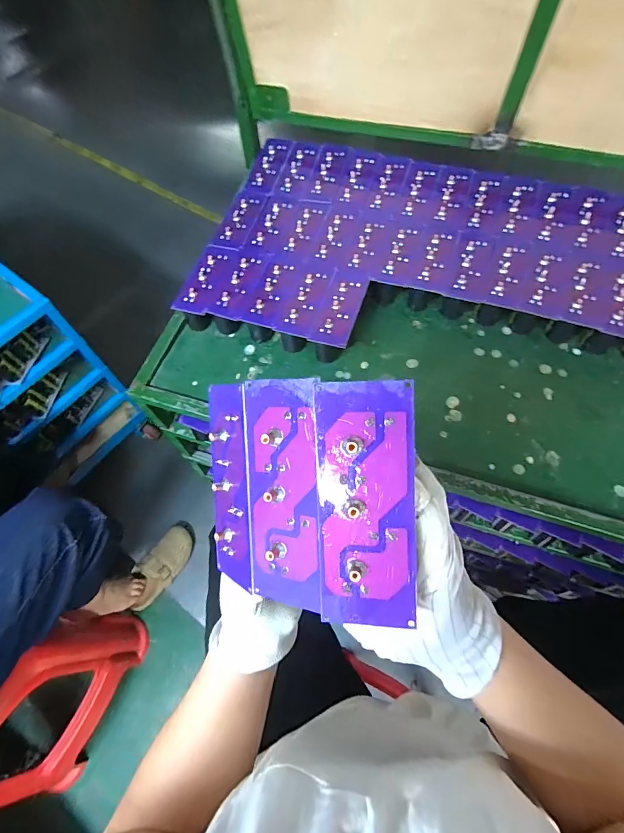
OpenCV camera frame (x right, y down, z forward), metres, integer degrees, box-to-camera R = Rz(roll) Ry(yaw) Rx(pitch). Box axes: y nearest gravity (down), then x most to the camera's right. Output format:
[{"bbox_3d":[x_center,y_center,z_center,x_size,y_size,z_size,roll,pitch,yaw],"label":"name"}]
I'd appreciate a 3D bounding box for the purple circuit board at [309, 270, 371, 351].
[{"bbox_3d":[0.040,-0.157,0.573,0.055,0.005,0.132,16,65,11],"label":"purple circuit board"}]

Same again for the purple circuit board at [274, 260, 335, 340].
[{"bbox_3d":[-0.009,-0.175,0.586,0.052,0.006,0.136,15,65,10],"label":"purple circuit board"}]

